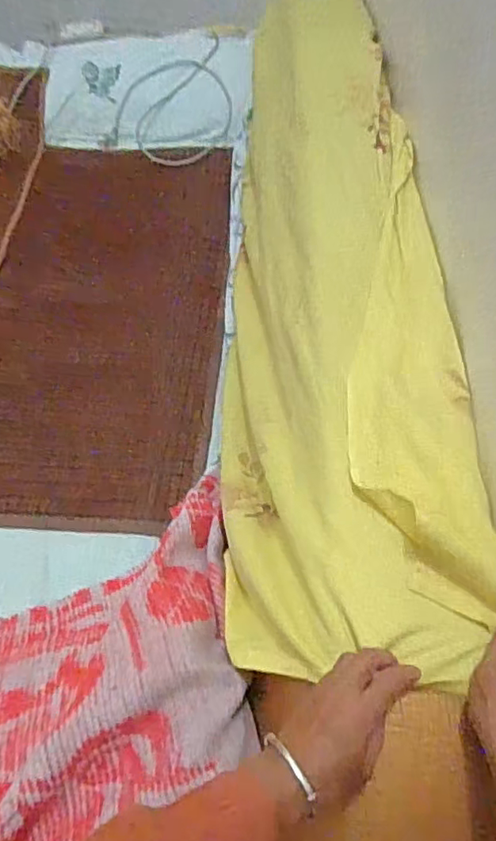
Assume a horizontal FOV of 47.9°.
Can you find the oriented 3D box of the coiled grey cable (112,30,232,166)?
[{"bbox_3d":[-0.166,-0.843,1.468,0.293,0.068,0.405,28,85,18],"label":"coiled grey cable"}]

